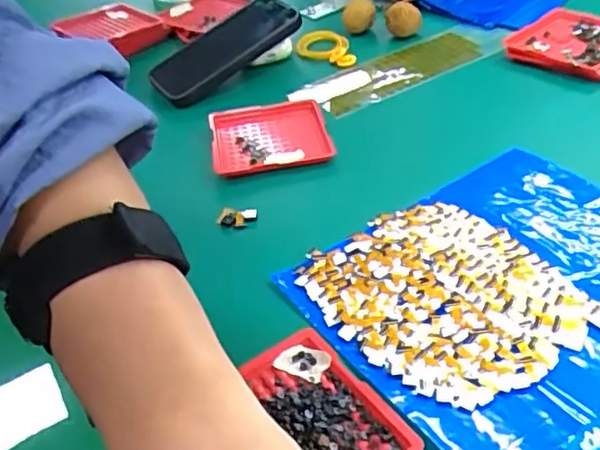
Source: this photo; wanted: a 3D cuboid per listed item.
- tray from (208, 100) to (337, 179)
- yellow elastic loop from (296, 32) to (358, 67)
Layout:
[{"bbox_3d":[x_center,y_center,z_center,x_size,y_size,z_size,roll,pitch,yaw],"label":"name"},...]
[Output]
[{"bbox_3d":[-0.026,-0.075,0.547,0.098,0.018,0.095,-7,36,-6],"label":"tray"},{"bbox_3d":[0.024,-0.187,0.668,0.049,0.012,0.085,-9,36,-10],"label":"yellow elastic loop"}]

